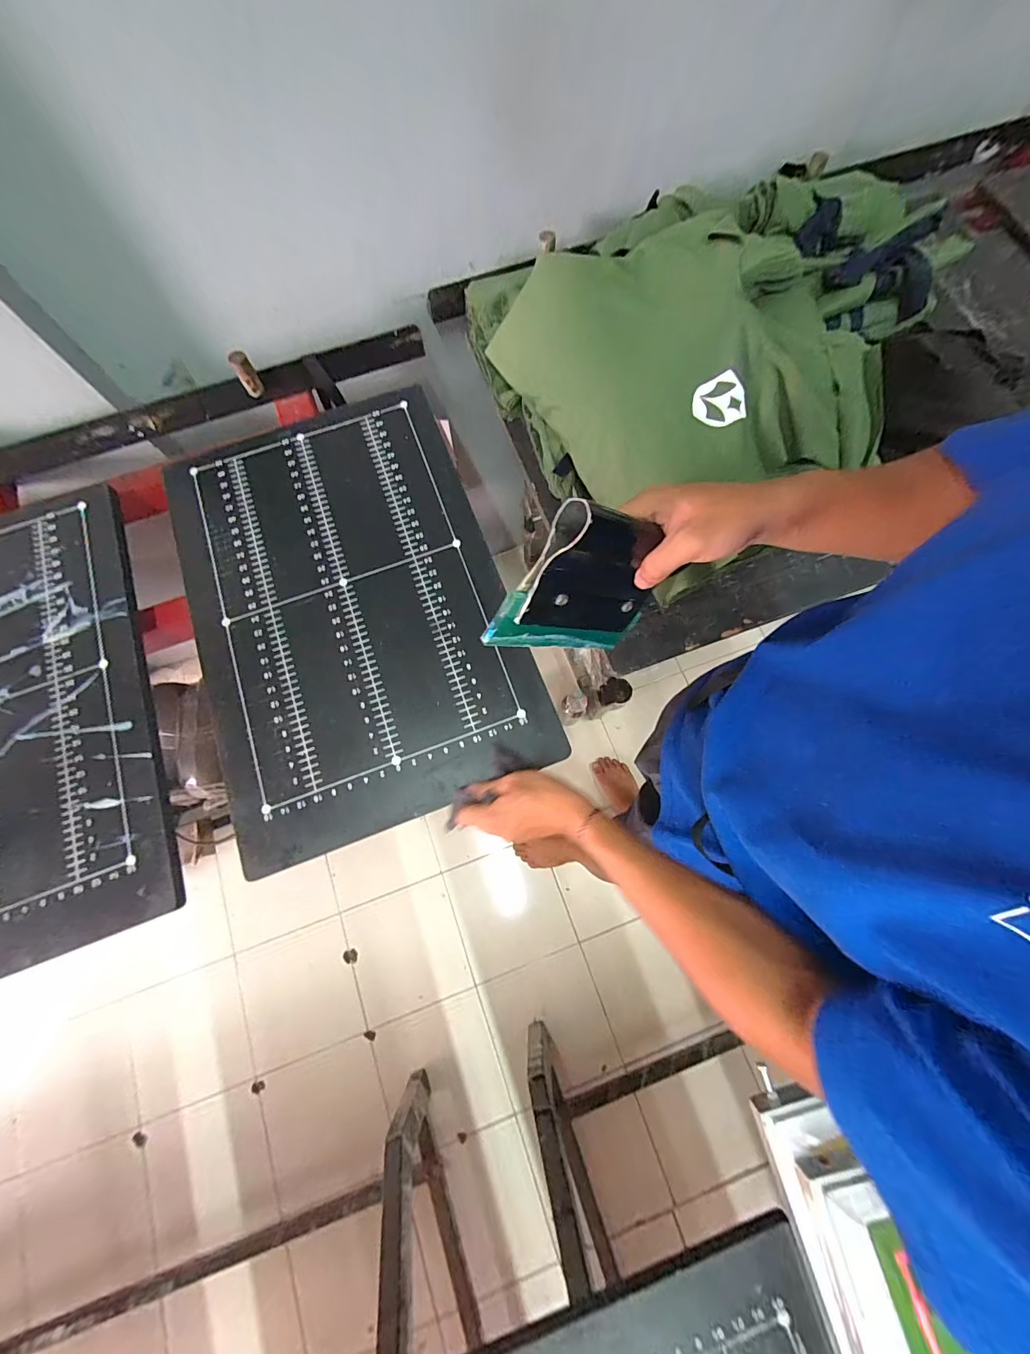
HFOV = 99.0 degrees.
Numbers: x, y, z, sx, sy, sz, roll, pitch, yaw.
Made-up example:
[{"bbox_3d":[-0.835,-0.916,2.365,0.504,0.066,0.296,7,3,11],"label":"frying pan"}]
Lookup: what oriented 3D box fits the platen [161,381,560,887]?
[{"bbox_3d":[-0.223,-0.115,0.584,0.386,0.018,0.597,-21,75,-4],"label":"platen"}]

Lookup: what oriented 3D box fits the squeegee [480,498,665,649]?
[{"bbox_3d":[0.065,-0.075,0.366,0.154,0.128,0.025,-1,50,-40],"label":"squeegee"}]

